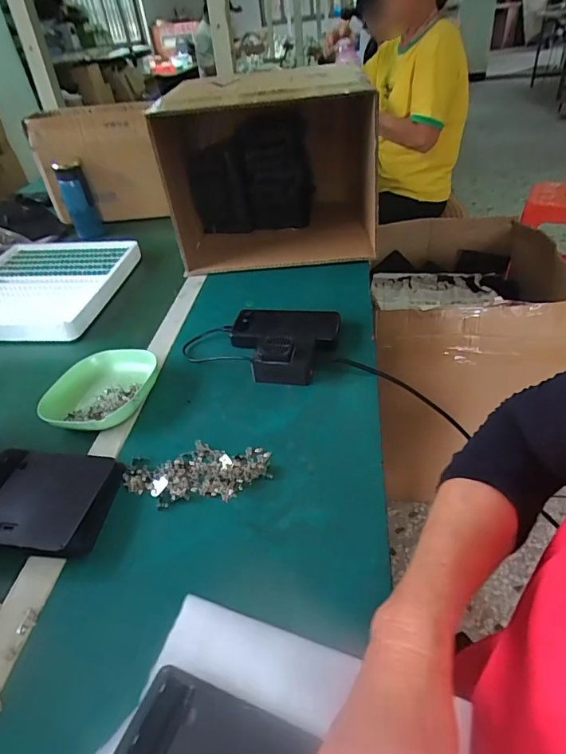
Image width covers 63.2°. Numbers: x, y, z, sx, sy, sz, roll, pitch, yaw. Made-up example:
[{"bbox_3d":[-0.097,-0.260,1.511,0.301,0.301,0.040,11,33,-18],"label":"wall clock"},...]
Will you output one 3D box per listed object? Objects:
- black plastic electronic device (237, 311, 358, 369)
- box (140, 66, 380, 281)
[{"bbox_3d":[0.005,-0.072,0.689,0.154,0.035,0.072,3,40,13],"label":"black plastic electronic device"},{"bbox_3d":[-0.008,-0.401,0.888,0.368,0.296,0.303,-2,39,7],"label":"box"}]

